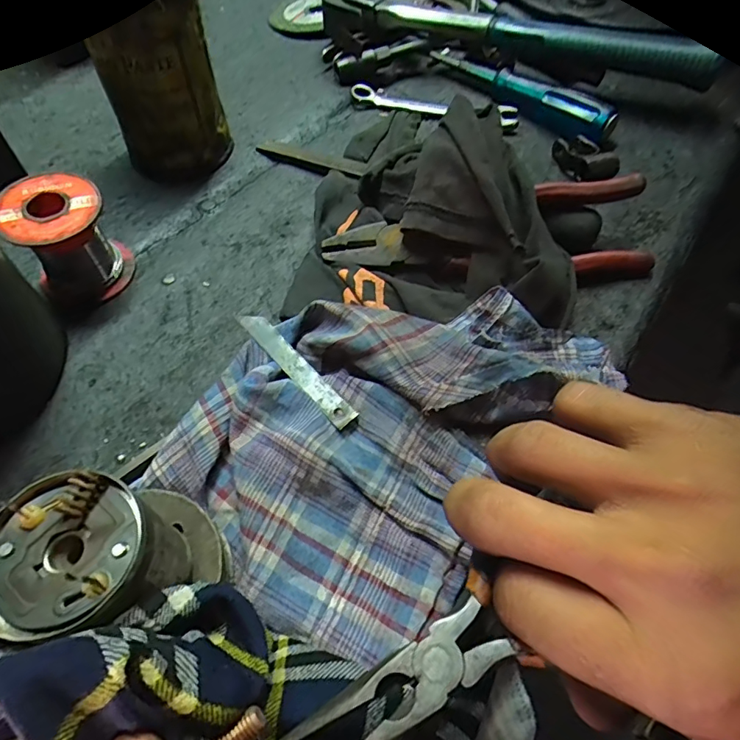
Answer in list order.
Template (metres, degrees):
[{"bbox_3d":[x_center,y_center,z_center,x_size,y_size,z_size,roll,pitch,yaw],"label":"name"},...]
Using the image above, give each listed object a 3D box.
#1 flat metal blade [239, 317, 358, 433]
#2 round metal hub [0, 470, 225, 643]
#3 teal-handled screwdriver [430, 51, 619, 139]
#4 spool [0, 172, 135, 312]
[{"bbox_3d":[-0.039,-0.002,0.256,0.012,0.004,0.086,-43,70,-7],"label":"flat metal blade"},{"bbox_3d":[-0.093,0.070,0.179,0.054,0.067,0.062,35,63,20],"label":"round metal hub"},{"bbox_3d":[0.119,-0.233,0.392,0.025,0.028,0.174,-30,62,-18],"label":"teal-handled screwdriver"},{"bbox_3d":[-0.171,-0.072,0.277,0.051,0.057,0.049,0,57,0],"label":"spool"}]

